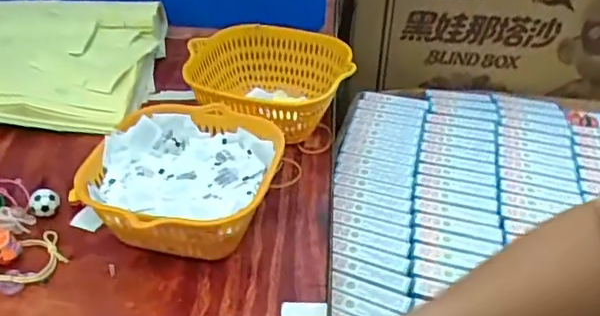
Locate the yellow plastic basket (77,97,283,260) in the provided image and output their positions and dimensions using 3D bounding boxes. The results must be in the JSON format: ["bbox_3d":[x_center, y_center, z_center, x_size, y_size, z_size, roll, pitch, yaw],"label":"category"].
[{"bbox_3d":[-0.087,0.021,0.461,0.133,0.066,0.143,9,37,8],"label":"yellow plastic basket"}]

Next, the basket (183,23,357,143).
[{"bbox_3d":[-0.030,-0.067,0.577,0.151,0.072,0.149,1,37,-3],"label":"basket"}]

